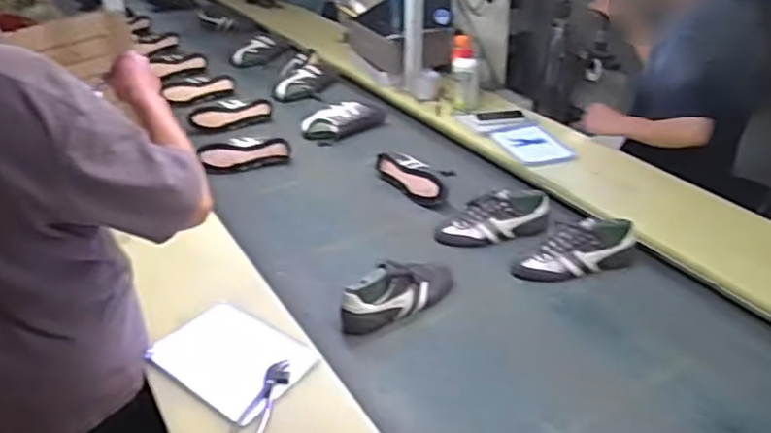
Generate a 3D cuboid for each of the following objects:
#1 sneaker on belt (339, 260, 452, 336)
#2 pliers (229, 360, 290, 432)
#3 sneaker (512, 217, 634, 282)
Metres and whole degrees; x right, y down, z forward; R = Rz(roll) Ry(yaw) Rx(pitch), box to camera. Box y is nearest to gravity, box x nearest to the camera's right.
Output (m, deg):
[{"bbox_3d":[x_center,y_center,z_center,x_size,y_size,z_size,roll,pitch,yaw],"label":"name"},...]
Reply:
[{"bbox_3d":[0.033,0.147,1.298,0.260,0.113,0.089,-27,40,-36],"label":"sneaker on belt"},{"bbox_3d":[-0.201,0.302,1.019,0.053,0.024,0.194,8,33,14],"label":"pliers"},{"bbox_3d":[0.416,0.066,1.398,0.267,0.097,0.092,-10,33,-14],"label":"sneaker"}]

